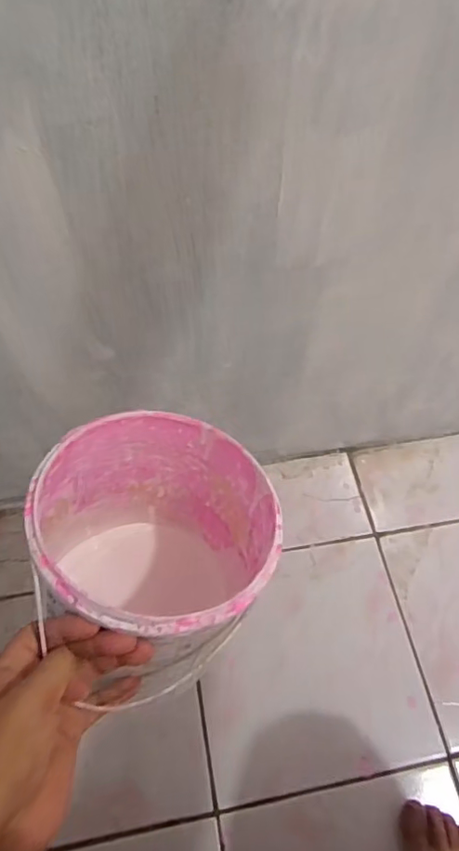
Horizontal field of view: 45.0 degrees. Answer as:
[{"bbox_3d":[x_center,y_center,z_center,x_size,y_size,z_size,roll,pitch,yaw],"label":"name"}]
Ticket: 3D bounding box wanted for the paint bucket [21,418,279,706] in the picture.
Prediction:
[{"bbox_3d":[-0.076,0.129,0.486,0.189,0.240,0.189,9,47,-10],"label":"paint bucket"}]

